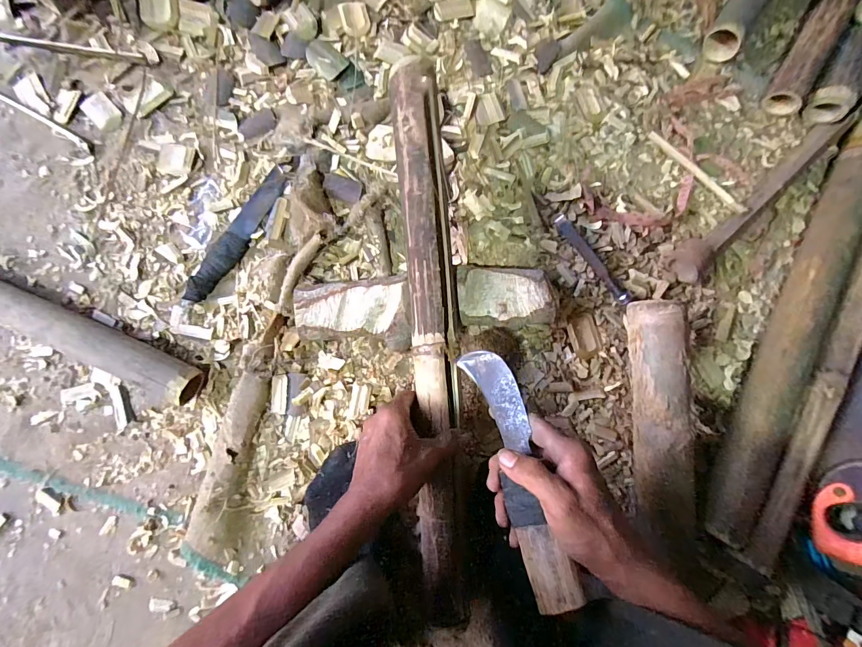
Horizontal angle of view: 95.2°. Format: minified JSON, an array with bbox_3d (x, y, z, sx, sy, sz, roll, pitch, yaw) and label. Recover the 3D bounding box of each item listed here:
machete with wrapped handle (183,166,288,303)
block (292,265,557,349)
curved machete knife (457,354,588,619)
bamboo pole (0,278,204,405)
[{"bbox_3d":[-0.261,-0.121,0.533,0.034,0.015,0.209,29,82,2],"label":"machete with wrapped handle"},{"bbox_3d":[-0.003,-0.020,0.510,0.326,0.058,0.090,-9,82,-4],"label":"block"},{"bbox_3d":[0.083,0.128,0.373,0.045,0.034,0.237,-31,55,28],"label":"curved machete knife"},{"bbox_3d":[-0.582,-0.044,0.488,0.628,0.055,0.052,22,81,1],"label":"bamboo pole"}]

